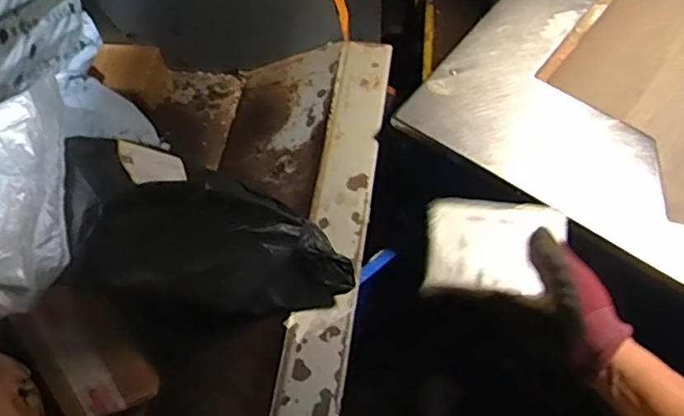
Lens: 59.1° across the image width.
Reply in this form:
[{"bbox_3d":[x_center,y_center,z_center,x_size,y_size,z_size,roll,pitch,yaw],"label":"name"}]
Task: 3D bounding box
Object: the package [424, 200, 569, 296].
[{"bbox_3d":[0.145,0.035,0.572,0.125,0.025,0.089,4,61,5],"label":"package"}]

